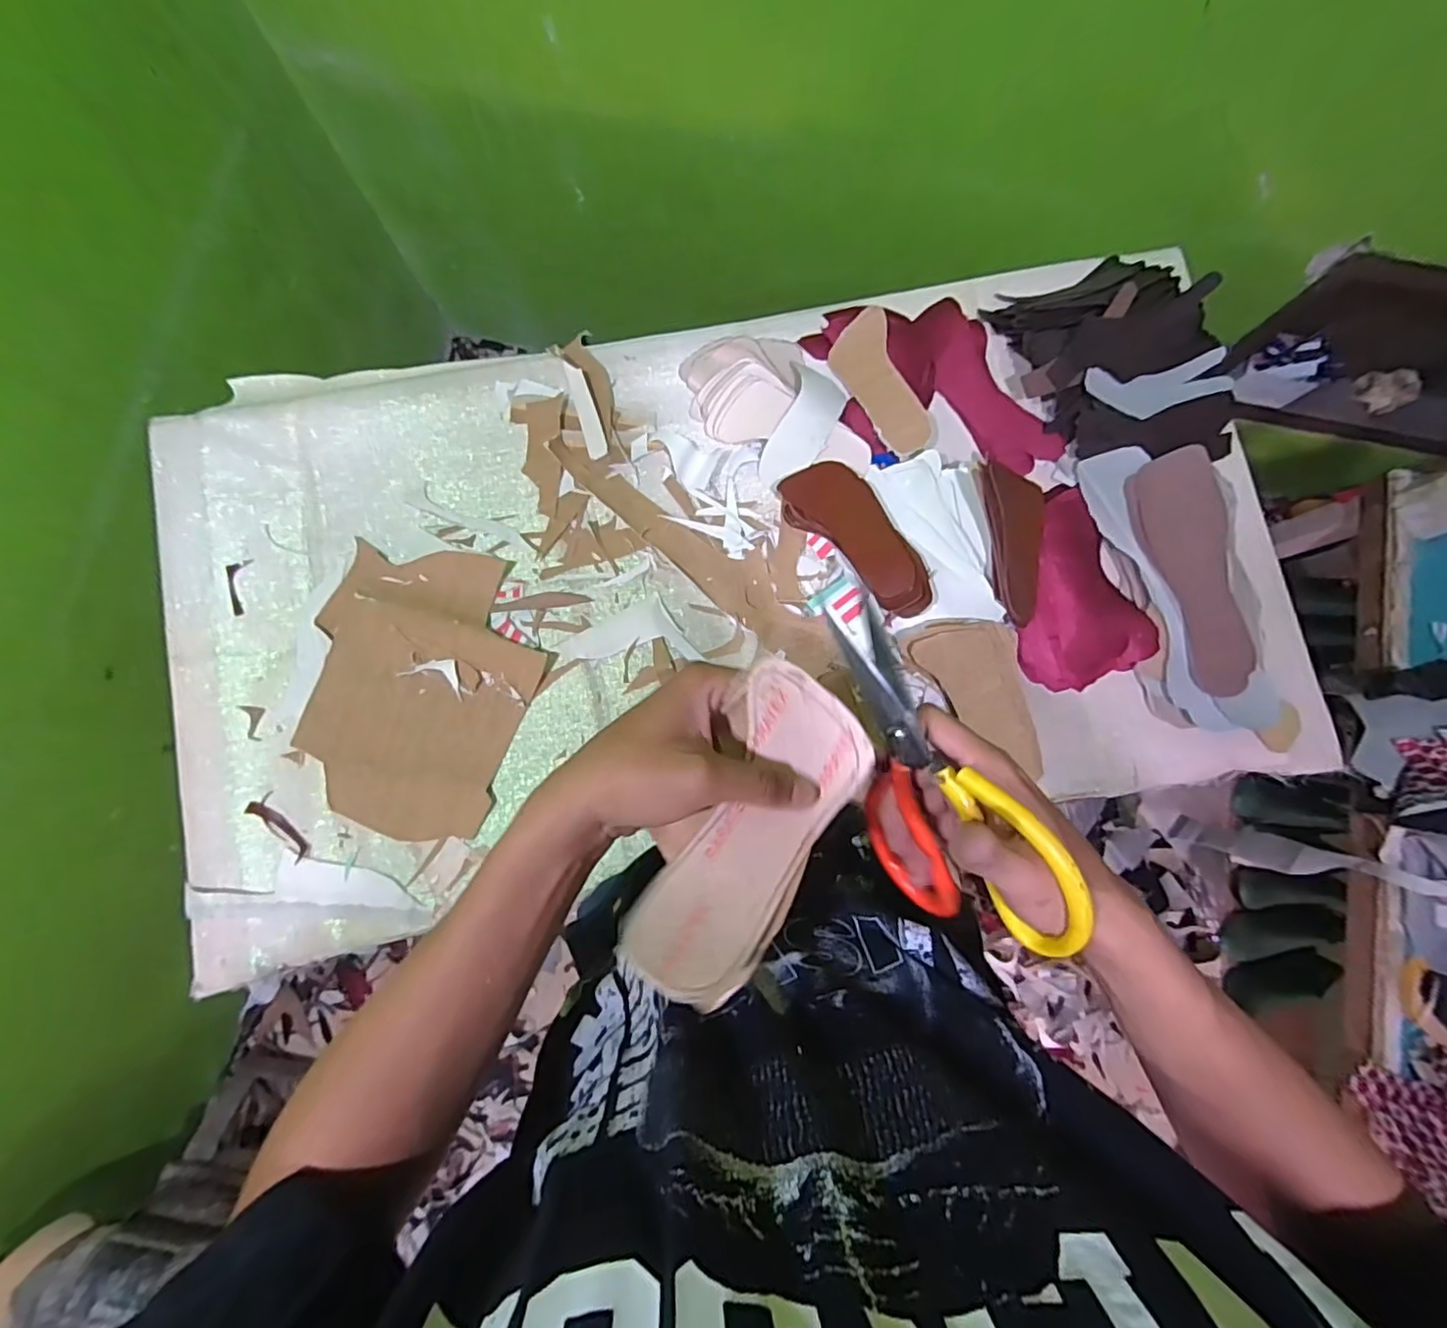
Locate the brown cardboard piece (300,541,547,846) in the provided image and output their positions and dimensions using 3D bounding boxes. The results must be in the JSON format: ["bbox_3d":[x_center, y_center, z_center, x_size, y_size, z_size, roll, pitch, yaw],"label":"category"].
[{"bbox_3d":[-0.325,0.025,0.660,0.228,0.006,0.298,12,82,2],"label":"brown cardboard piece"}]

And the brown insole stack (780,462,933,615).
[{"bbox_3d":[0.149,-0.139,0.667,0.078,0.040,0.197,-41,84,-6],"label":"brown insole stack"}]

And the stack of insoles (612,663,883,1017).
[{"bbox_3d":[0.013,0.077,0.285,0.072,0.030,0.147,30,67,4],"label":"stack of insoles"}]

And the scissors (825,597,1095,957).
[{"bbox_3d":[0.110,0.057,0.320,0.015,0.122,0.188,-28,103,-32],"label":"scissors"}]

